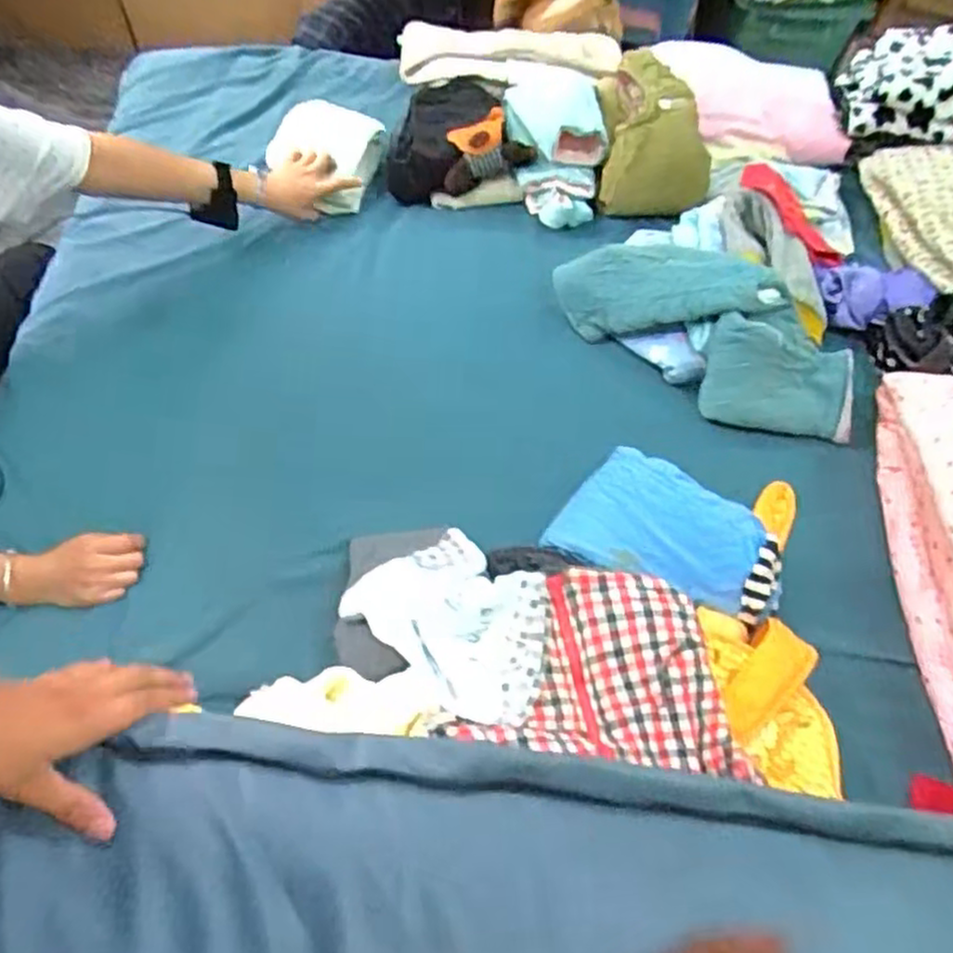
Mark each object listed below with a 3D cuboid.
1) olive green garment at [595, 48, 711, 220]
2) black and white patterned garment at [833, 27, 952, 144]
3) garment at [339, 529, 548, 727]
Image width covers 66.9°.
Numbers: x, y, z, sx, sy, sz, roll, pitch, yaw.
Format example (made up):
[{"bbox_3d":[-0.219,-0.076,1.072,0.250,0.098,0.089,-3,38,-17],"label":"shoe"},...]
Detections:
[{"bbox_3d":[0.284,-0.550,1.165,0.160,0.147,0.283,5,57,0],"label":"olive green garment"},{"bbox_3d":[0.779,-0.671,1.217,0.280,0.090,0.283,10,57,3],"label":"black and white patterned garment"},{"bbox_3d":[-0.014,0.140,0.713,0.159,0.044,0.208,-39,67,-24],"label":"garment"}]

